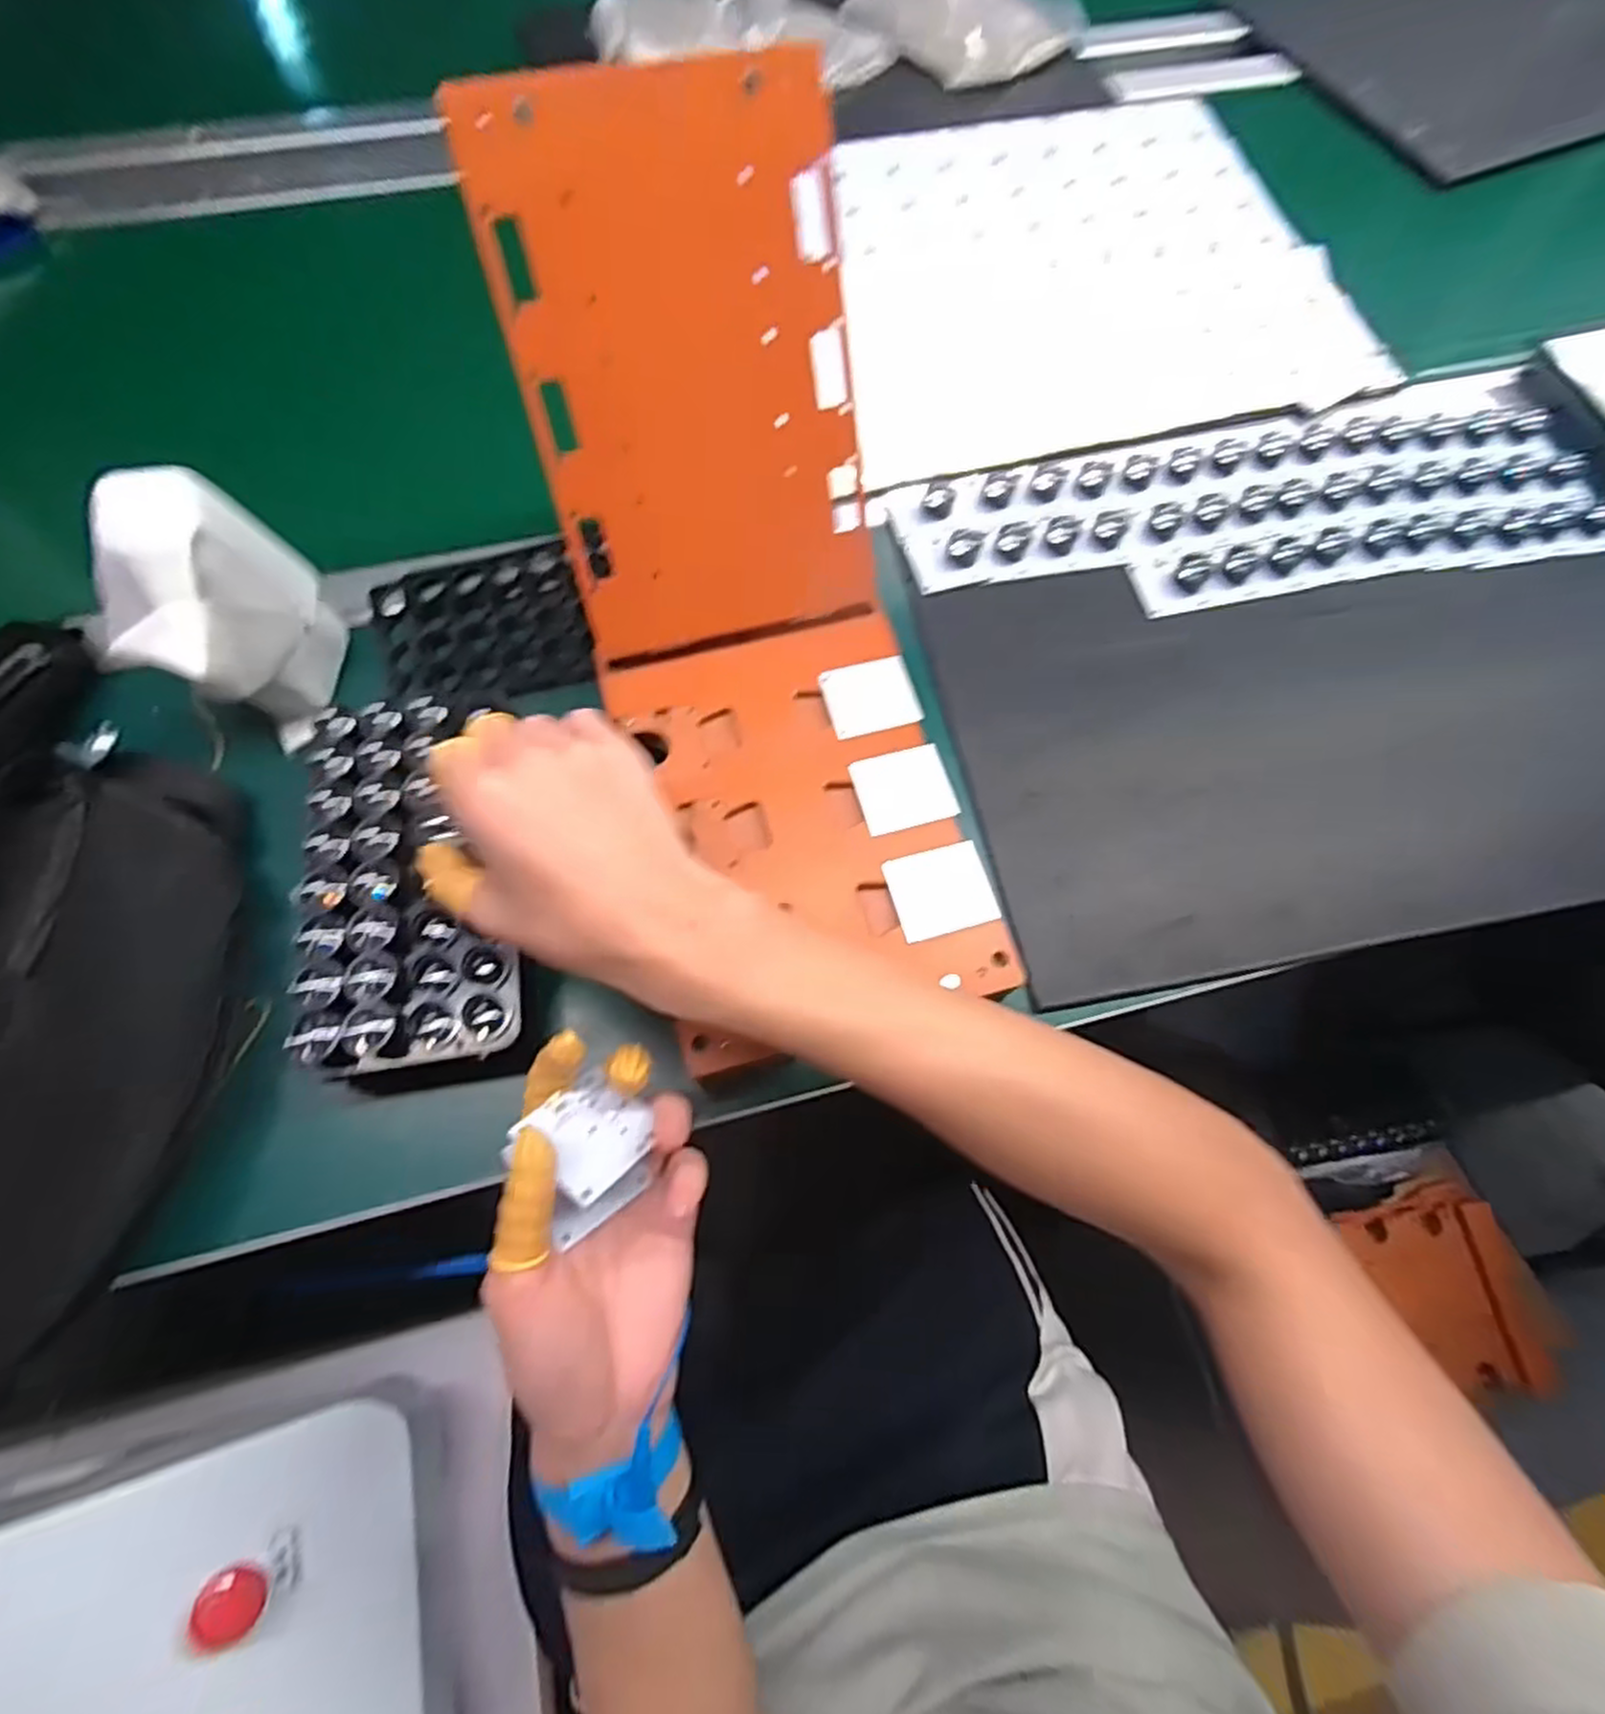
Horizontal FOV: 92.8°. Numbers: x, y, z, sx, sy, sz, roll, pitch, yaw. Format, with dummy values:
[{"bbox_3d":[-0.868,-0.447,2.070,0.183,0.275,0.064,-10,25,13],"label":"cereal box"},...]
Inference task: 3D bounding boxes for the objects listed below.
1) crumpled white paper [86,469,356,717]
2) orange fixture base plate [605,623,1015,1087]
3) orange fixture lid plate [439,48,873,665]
[{"bbox_3d":[-0.306,-0.127,0.407,0.060,0.121,0.100,6,69,1],"label":"crumpled white paper"},{"bbox_3d":[-0.001,-0.018,0.417,0.164,0.027,0.230,-14,70,-7],"label":"orange fixture base plate"},{"bbox_3d":[-0.051,-0.225,0.377,0.157,0.232,0.007,-15,32,-9],"label":"orange fixture lid plate"}]

